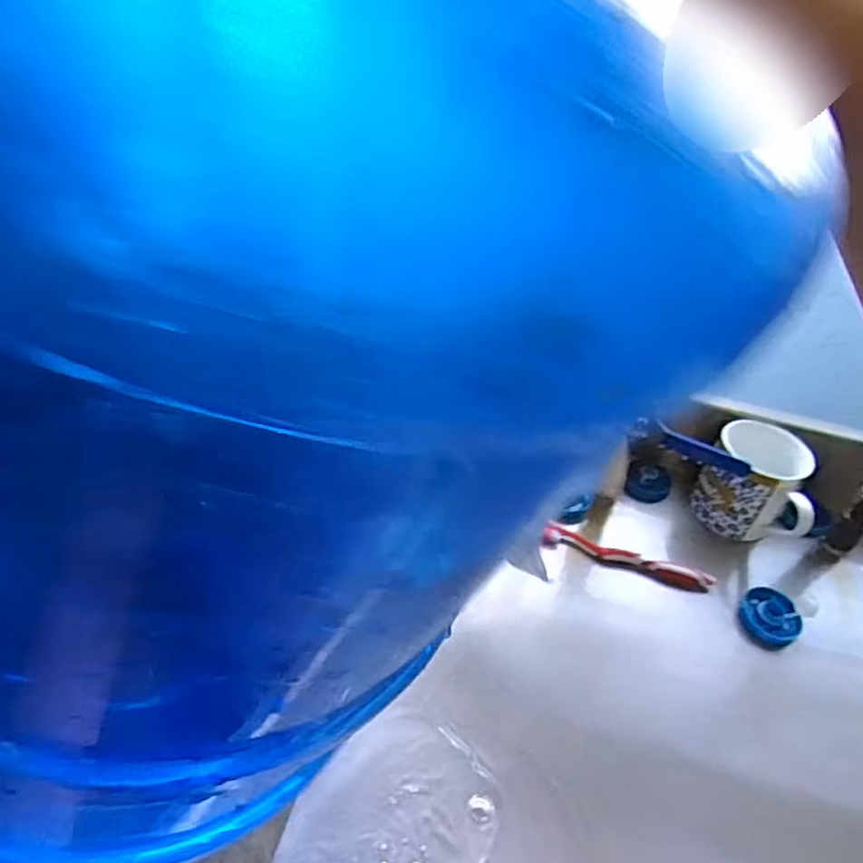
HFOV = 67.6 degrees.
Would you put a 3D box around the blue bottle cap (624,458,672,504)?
[{"bbox_3d":[0.246,0.057,0.735,0.051,0.020,0.058,25,47,19],"label":"blue bottle cap"}]

